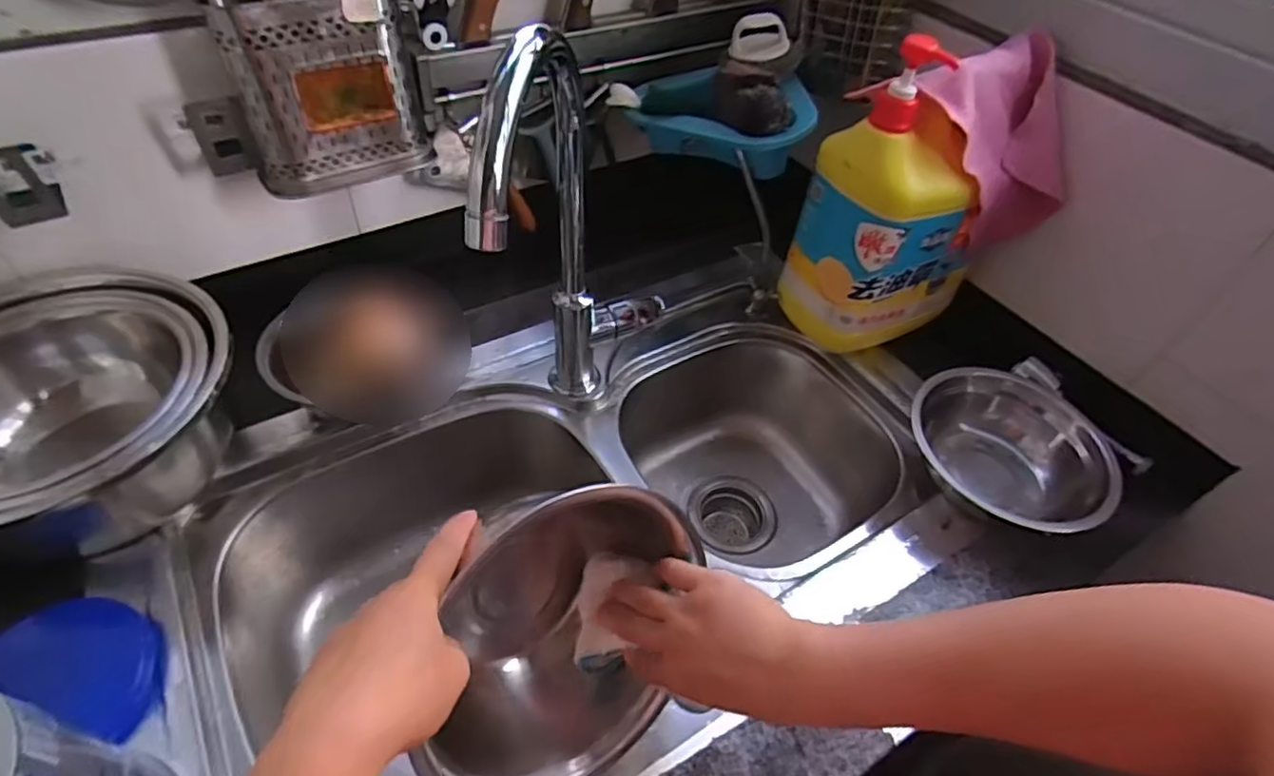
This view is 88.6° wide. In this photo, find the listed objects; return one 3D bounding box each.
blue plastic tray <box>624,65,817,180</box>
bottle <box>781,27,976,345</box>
[{"bbox_3d":[0.087,-0.285,0.700,0.185,0.076,0.103,9,48,2],"label":"blue plastic tray"},{"bbox_3d":[0.267,-0.187,0.664,0.154,0.302,0.117,-20,54,-22],"label":"bottle"}]

